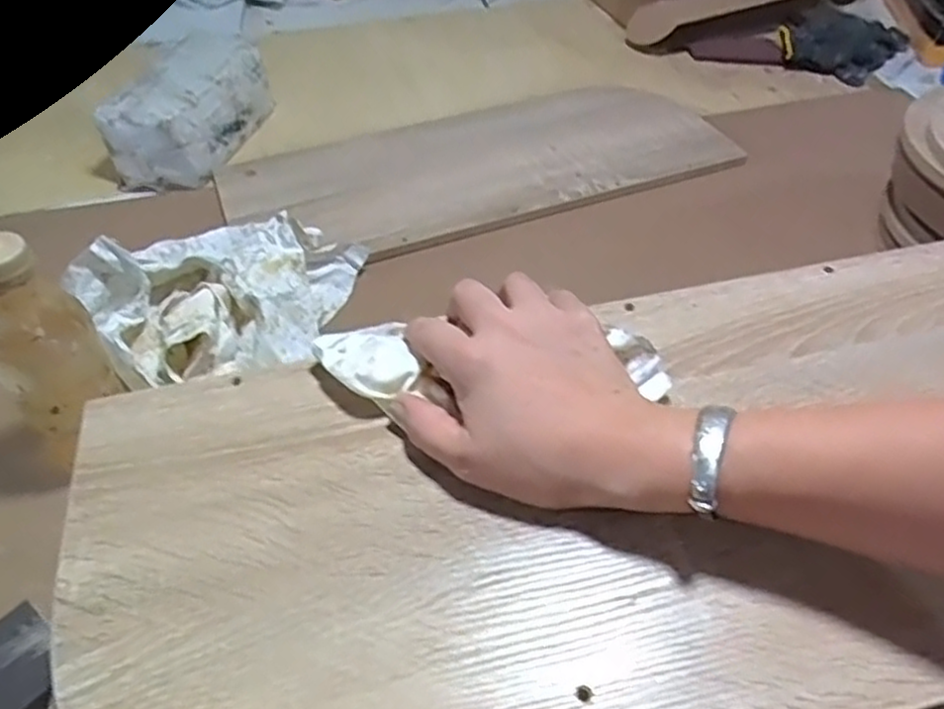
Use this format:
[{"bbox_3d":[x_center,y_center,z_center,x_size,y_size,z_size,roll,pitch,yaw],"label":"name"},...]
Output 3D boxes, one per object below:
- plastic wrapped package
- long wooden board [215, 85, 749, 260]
[{"bbox_3d":[-0.343,-0.301,0.885,0.102,0.097,0.213,14,49,14],"label":"plastic wrapped package"},{"bbox_3d":[0.009,-0.243,0.868,0.587,0.027,0.280,-15,49,-12],"label":"long wooden board"}]

